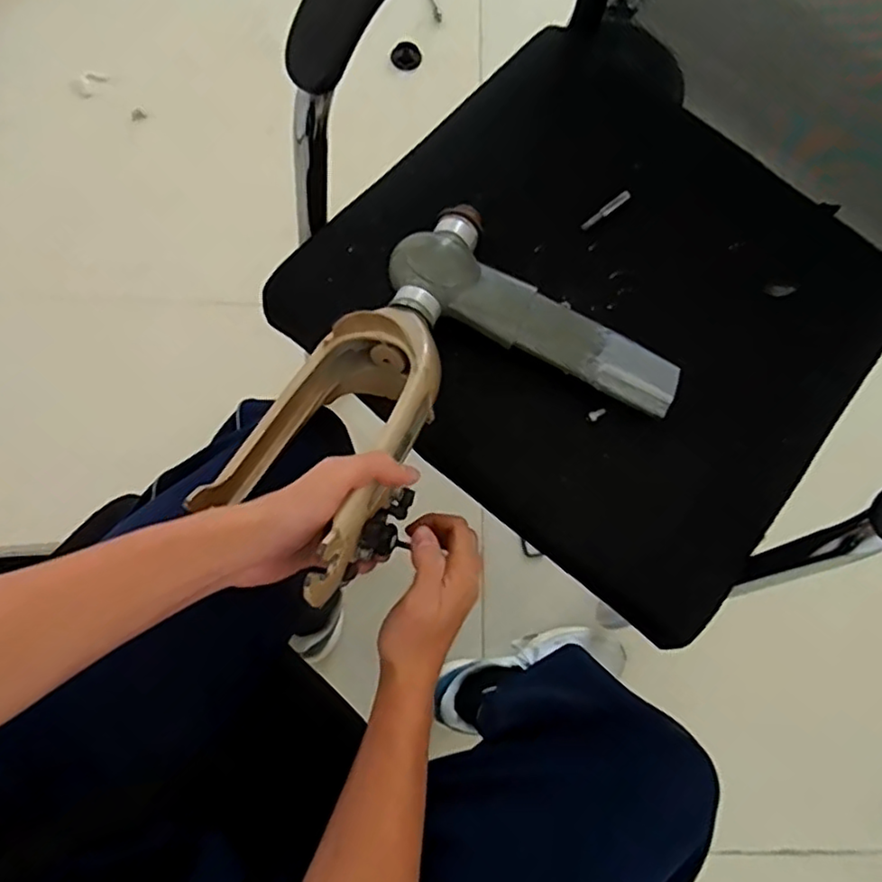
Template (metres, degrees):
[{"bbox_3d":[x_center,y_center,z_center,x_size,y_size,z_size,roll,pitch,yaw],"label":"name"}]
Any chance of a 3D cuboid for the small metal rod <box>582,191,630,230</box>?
[{"bbox_3d":[0.155,-0.216,0.610,0.060,0.004,0.009,-40,81,-8],"label":"small metal rod"}]

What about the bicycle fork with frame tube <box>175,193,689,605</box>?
[{"bbox_3d":[-0.002,-0.014,0.485,0.250,0.075,0.357,41,57,5],"label":"bicycle fork with frame tube"}]

